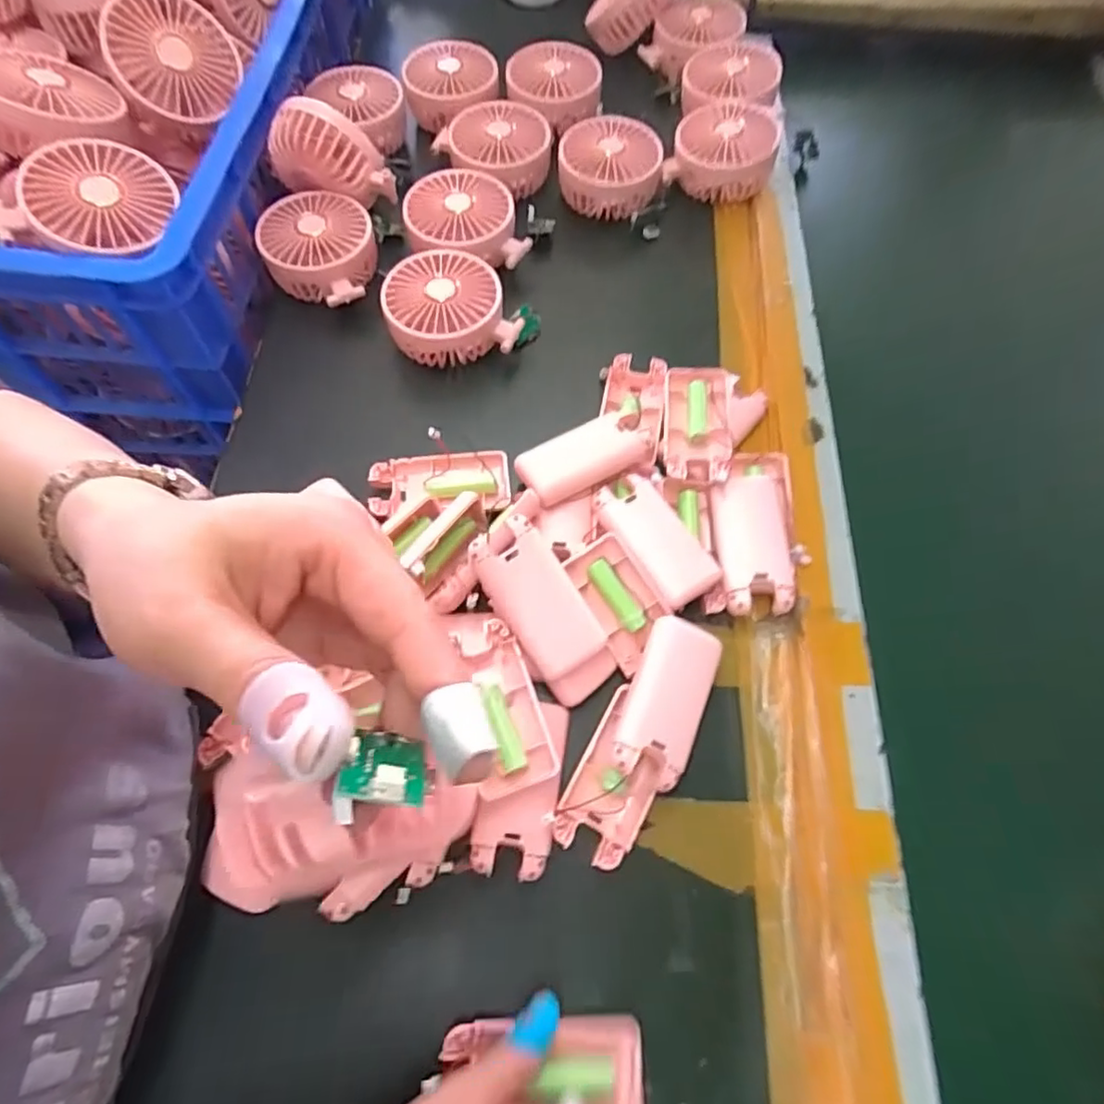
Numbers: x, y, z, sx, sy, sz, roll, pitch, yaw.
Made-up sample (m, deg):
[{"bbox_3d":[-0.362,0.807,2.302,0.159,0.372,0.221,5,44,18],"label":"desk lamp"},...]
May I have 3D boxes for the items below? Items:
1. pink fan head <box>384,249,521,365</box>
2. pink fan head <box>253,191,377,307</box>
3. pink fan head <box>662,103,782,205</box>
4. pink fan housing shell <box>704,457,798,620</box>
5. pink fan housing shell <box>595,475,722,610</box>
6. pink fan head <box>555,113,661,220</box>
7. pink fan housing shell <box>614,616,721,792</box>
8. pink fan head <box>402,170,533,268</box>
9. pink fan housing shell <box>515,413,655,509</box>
[{"bbox_3d":[-0.077,-0.189,0.480,0.097,0.046,0.080,-3,65,-3],"label":"pink fan head"},{"bbox_3d":[-0.182,-0.246,0.500,0.086,0.041,0.083,0,65,-1],"label":"pink fan head"},{"bbox_3d":[0.153,-0.357,0.553,0.088,0.046,0.084,18,66,7],"label":"pink fan head"},{"bbox_3d":[0.134,-0.018,0.412,0.054,0.020,0.119,6,65,2],"label":"pink fan housing shell"},{"bbox_3d":[0.067,-0.008,0.405,0.041,0.014,0.090,-31,70,-14],"label":"pink fan housing shell"},{"bbox_3d":[0.051,-0.338,0.549,0.086,0.047,0.087,3,65,0],"label":"pink fan head"},{"bbox_3d":[0.066,0.087,0.364,0.041,0.026,0.091,21,67,8],"label":"pink fan housing shell"},{"bbox_3d":[-0.075,-0.271,0.512,0.089,0.035,0.091,0,65,-1],"label":"pink fan head"},{"bbox_3d":[0.023,-0.064,0.425,0.092,0.019,0.044,-23,68,-11],"label":"pink fan housing shell"}]

